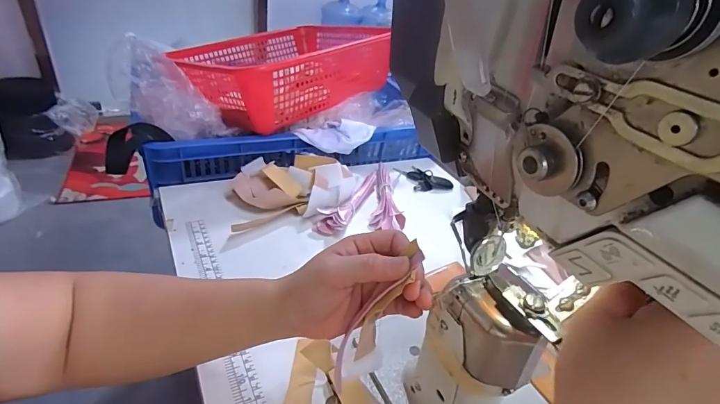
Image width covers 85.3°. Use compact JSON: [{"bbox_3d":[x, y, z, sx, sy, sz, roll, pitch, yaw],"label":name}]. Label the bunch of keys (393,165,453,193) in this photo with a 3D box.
[{"bbox_3d":[0.114,-0.045,0.754,0.115,0.017,0.065,30,39,27],"label":"bunch of keys"}]

